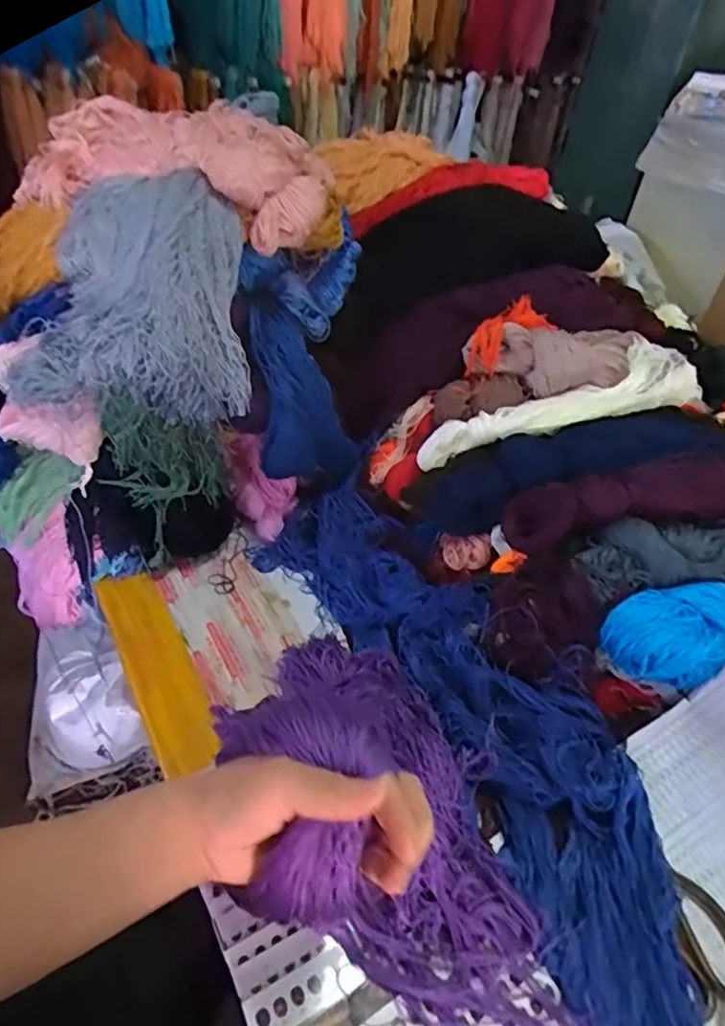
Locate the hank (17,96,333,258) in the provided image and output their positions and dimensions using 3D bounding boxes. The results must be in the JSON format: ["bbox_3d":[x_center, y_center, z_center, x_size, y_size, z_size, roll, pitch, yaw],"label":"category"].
[{"bbox_3d":[-0.190,-0.373,0.657,0.322,0.095,0.142,8,42,2],"label":"hank"}]

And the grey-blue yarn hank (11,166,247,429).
[{"bbox_3d":[-0.239,-0.225,0.635,0.225,0.182,0.172,-1,42,-9],"label":"grey-blue yarn hank"}]

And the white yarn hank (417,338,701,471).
[{"bbox_3d":[0.266,-0.130,0.739,0.416,0.071,0.104,-20,48,-27],"label":"white yarn hank"}]

